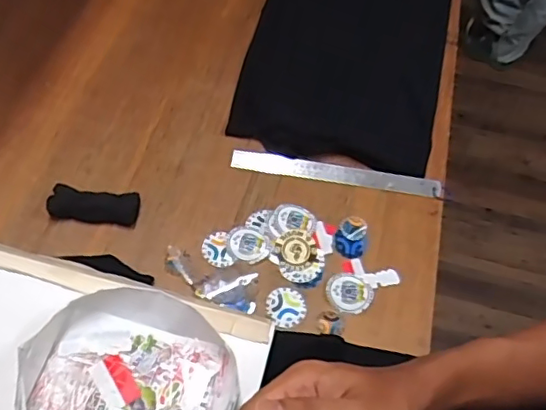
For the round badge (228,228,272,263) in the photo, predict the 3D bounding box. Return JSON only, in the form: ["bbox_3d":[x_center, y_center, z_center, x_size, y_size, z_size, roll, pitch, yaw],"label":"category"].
[{"bbox_3d":[-0.034,0.057,0.818,0.058,0.007,0.045,21,61,8],"label":"round badge"}]

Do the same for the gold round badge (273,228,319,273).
[{"bbox_3d":[0.032,0.063,0.818,0.062,0.008,0.061,2,60,-3],"label":"gold round badge"}]

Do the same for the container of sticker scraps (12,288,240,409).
[{"bbox_3d":[-0.132,0.161,0.531,0.192,0.048,0.157,8,60,1],"label":"container of sticker scraps"}]

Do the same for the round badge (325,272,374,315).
[{"bbox_3d":[0.107,0.121,0.791,0.064,0.008,0.061,2,60,-3],"label":"round badge"}]

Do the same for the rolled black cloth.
[{"bbox_3d":[-0.259,-0.001,0.826,0.125,0.024,0.048,5,60,0],"label":"rolled black cloth"}]

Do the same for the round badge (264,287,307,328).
[{"bbox_3d":[0.018,0.141,0.777,0.055,0.008,0.052,-1,71,2],"label":"round badge"}]

